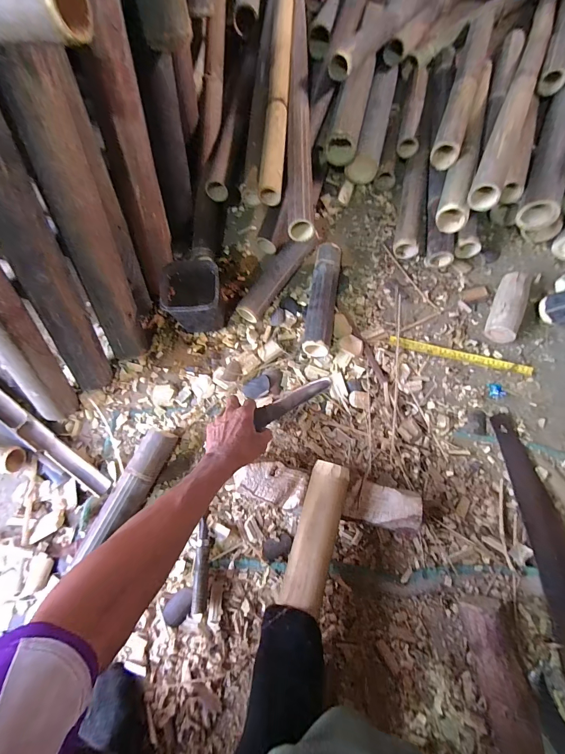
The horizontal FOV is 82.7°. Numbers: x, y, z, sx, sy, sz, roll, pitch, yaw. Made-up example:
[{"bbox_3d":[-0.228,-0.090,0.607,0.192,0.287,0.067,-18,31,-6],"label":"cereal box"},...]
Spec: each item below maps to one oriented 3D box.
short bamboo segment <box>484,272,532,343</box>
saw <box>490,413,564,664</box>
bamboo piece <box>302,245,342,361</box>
[{"bbox_3d":[0.493,-0.151,0.701,0.061,0.059,0.174,25,73,9],"label":"short bamboo segment"},{"bbox_3d":[0.489,0.313,0.557,0.116,0.043,0.514,-7,72,-1],"label":"saw"},{"bbox_3d":[0.090,-0.176,0.714,0.059,0.065,0.264,8,71,4],"label":"bamboo piece"}]

